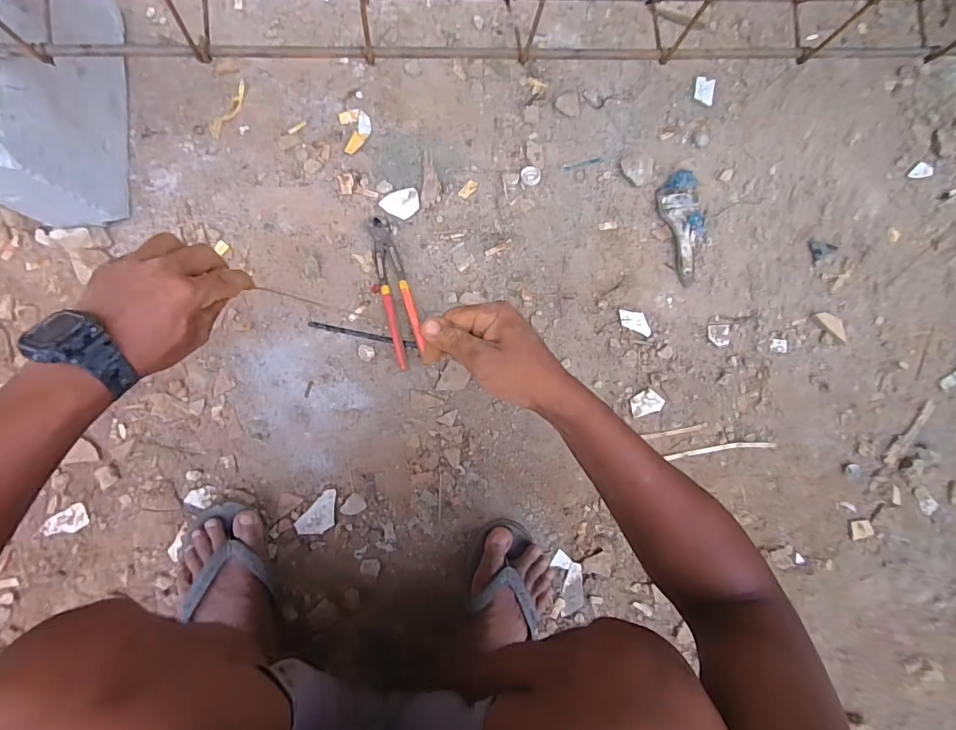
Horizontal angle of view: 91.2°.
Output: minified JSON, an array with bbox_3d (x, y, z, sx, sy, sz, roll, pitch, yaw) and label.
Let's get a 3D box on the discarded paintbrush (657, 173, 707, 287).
[{"bbox_3d":[0.328,-0.216,0.730,0.066,0.026,0.173,-13,90,-8],"label":"discarded paintbrush"}]

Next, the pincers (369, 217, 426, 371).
[{"bbox_3d":[-0.116,-0.104,0.670,0.042,0.020,0.214,-13,86,-9],"label":"pincers"}]

